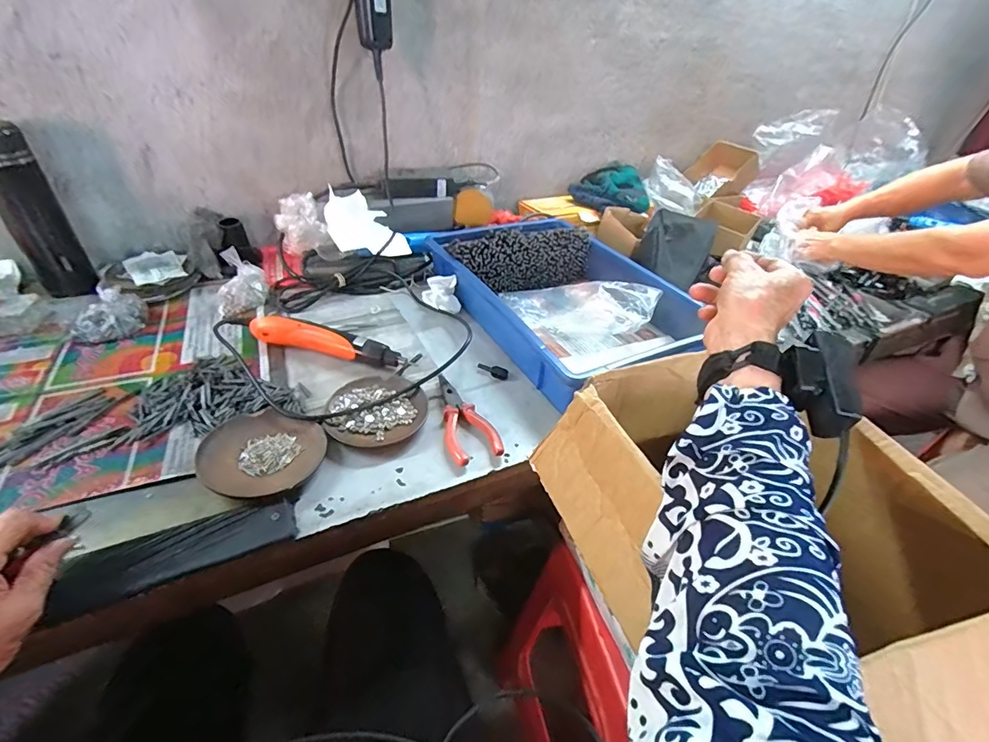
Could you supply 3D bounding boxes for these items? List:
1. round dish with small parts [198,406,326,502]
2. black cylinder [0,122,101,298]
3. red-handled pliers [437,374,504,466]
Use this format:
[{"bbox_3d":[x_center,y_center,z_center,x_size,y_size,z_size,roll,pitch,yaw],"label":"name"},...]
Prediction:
[{"bbox_3d":[-0.234,0.080,0.463,0.112,0.013,0.106,3,37,-2],"label":"round dish with small parts"},{"bbox_3d":[-0.606,-0.202,0.604,0.063,0.222,0.055,-26,47,-34],"label":"black cylinder"},{"bbox_3d":[-0.038,0.050,0.532,0.053,0.012,0.144,-9,39,-18],"label":"red-handled pliers"}]

